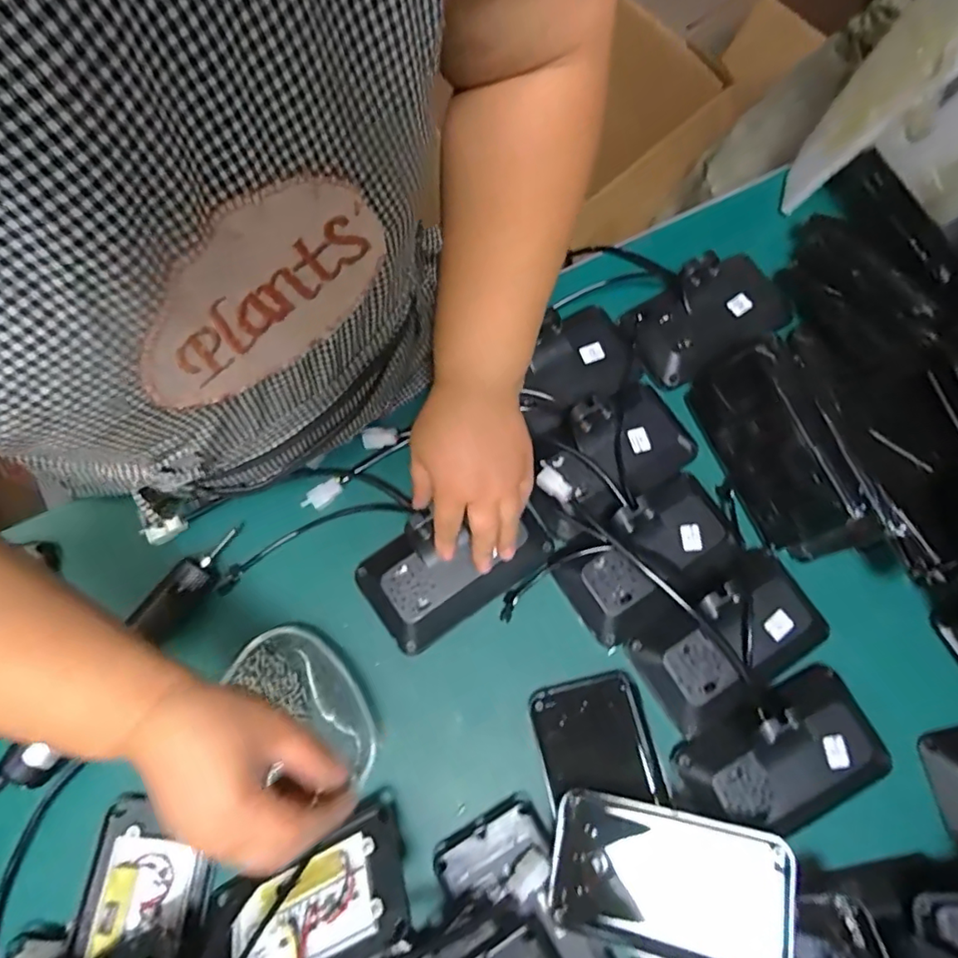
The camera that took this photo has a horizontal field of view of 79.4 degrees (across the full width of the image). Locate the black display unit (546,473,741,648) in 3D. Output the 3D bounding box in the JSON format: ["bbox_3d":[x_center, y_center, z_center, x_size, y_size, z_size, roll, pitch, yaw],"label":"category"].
[{"bbox_3d":[0.146,0.062,0.492,0.156,0.042,0.086,-34,77,-11],"label":"black display unit"}]

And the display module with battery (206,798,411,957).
[{"bbox_3d":[-0.122,0.304,0.406,0.147,0.025,0.090,-29,46,-7],"label":"display module with battery"}]

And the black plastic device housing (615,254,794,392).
[{"bbox_3d":[0.219,-0.159,0.557,0.155,0.028,0.091,-33,86,-3],"label":"black plastic device housing"}]

